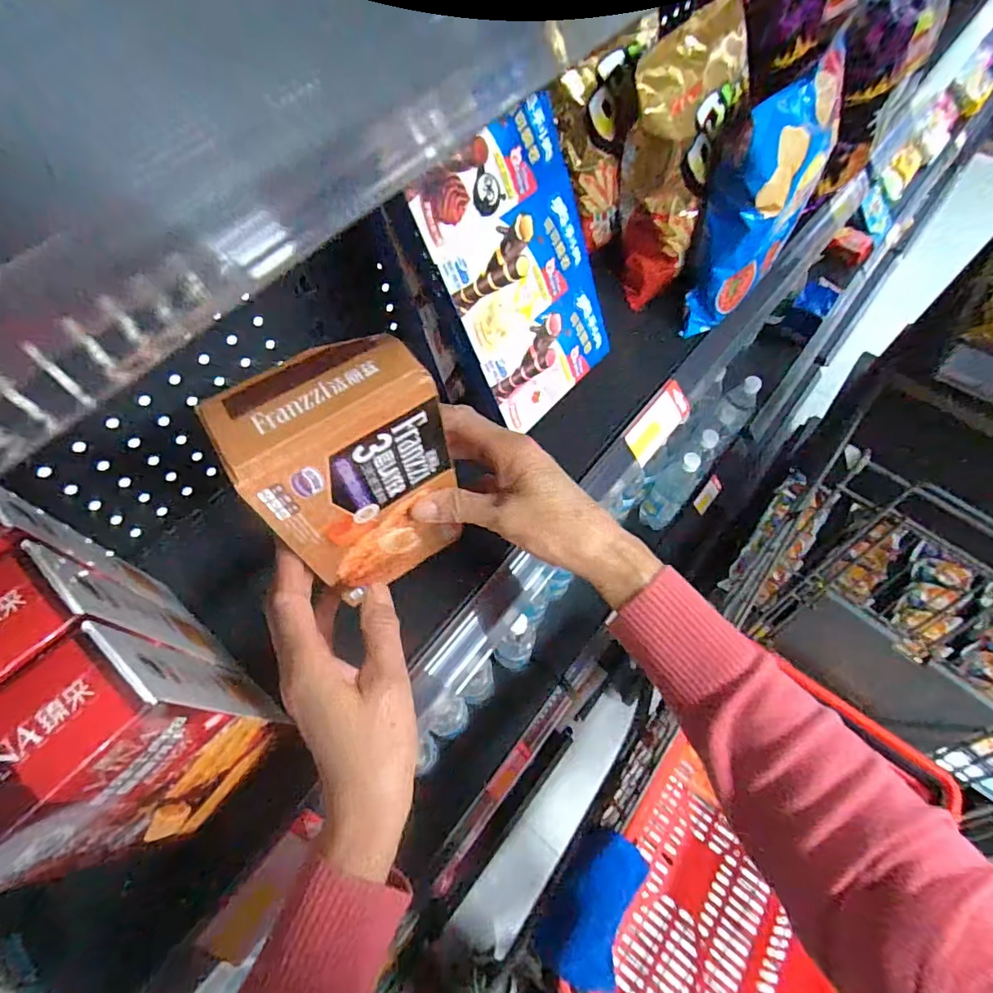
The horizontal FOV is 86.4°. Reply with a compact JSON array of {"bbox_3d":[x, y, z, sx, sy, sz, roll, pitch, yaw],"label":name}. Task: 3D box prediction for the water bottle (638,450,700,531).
[{"bbox_3d":[0.319,-0.011,0.973,0.065,0.190,0.067,31,67,15],"label":"water bottle"}]

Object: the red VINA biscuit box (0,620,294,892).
[{"bbox_3d":[-0.183,0.129,0.268,0.055,0.169,0.092,36,68,17],"label":"red VINA biscuit box"}]

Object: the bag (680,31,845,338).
[{"bbox_3d":[0.244,-0.276,0.495,0.083,0.190,0.155,26,65,13],"label":"bag"}]

